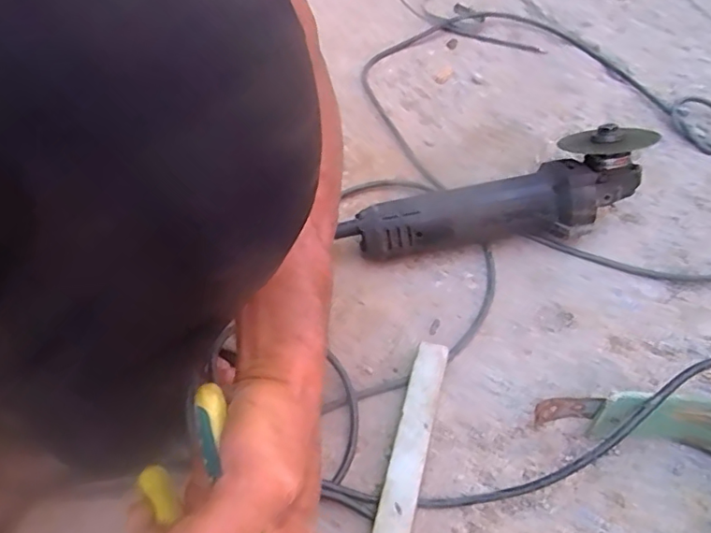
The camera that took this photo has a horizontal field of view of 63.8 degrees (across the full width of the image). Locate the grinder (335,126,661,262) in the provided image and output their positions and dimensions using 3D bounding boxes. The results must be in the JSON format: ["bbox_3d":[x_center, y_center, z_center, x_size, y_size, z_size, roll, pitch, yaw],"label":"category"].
[{"bbox_3d":[0.136,-0.057,0.553,0.279,0.103,0.076,-14,55,-11],"label":"grinder"}]

